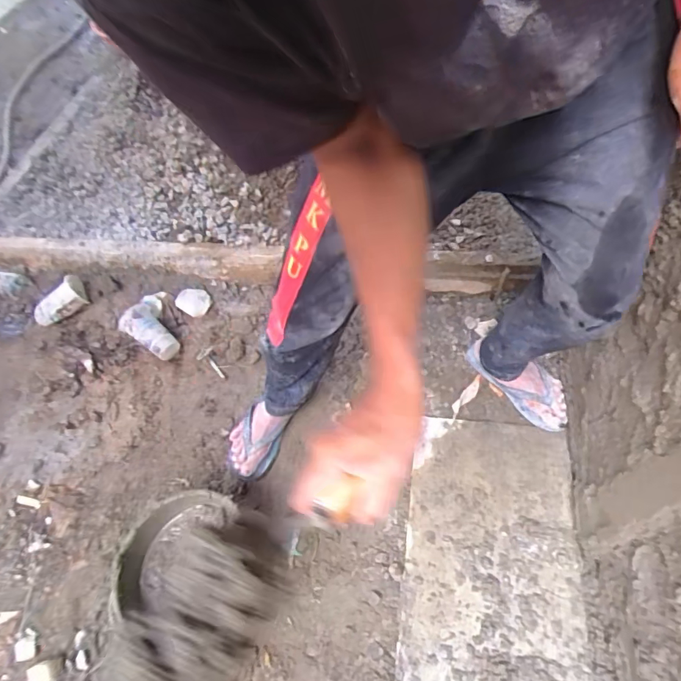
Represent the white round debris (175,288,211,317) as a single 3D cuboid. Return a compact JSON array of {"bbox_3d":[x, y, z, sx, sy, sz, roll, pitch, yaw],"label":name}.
[{"bbox_3d":[-0.418,-0.111,1.283,0.090,0.024,0.083,-1,59,2],"label":"white round debris"}]

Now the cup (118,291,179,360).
[{"bbox_3d":[-0.525,-0.039,1.226,0.125,0.097,0.219,-22,61,-10],"label":"cup"}]

